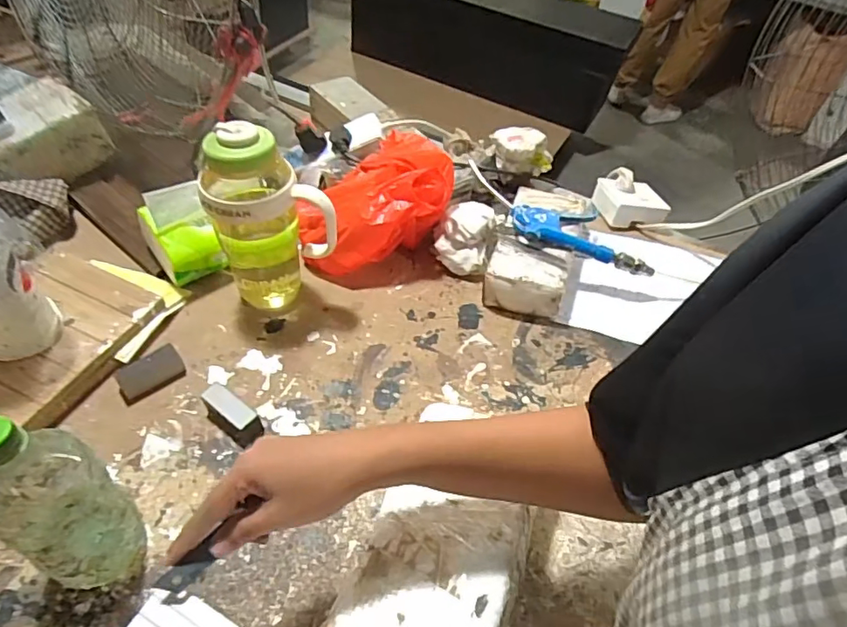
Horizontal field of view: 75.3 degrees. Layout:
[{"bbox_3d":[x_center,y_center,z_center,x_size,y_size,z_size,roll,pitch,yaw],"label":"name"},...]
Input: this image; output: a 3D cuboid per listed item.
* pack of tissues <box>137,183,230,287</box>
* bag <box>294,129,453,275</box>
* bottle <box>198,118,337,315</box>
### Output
[{"bbox_3d":[-0.306,-0.102,0.686,0.070,0.111,0.081,-27,58,-26],"label":"pack of tissues"},{"bbox_3d":[-0.065,-0.145,0.727,0.197,0.130,0.124,-13,53,-17],"label":"bag"},{"bbox_3d":[-0.172,-0.095,0.619,0.114,0.219,0.090,-29,59,-27],"label":"bottle"}]

